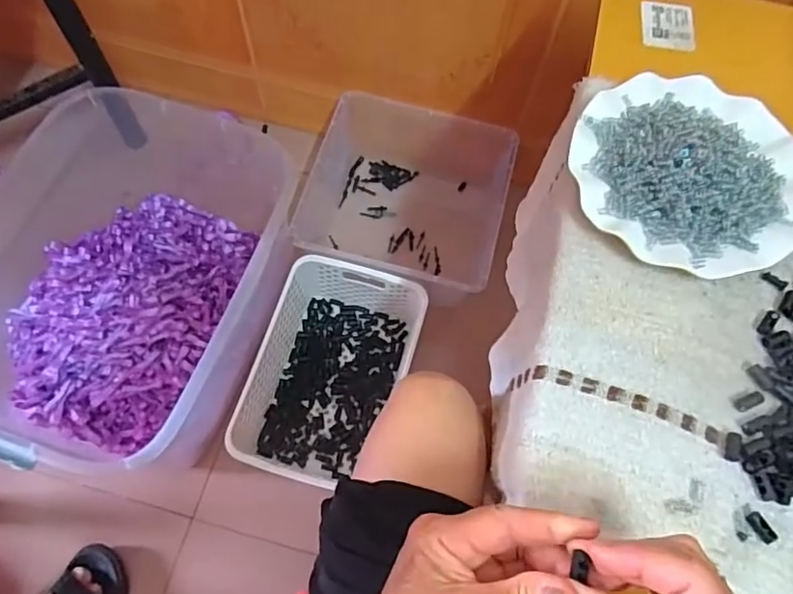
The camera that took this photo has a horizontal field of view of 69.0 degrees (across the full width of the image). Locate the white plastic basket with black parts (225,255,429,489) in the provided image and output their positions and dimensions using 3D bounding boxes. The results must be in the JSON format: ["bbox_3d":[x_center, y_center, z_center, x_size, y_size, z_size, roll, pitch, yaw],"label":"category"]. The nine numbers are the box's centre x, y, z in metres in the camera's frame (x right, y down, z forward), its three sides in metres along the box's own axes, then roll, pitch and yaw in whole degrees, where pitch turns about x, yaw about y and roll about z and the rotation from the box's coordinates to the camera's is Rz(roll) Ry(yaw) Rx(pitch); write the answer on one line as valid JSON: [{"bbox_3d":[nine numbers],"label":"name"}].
[{"bbox_3d":[-0.091,0.110,0.847,0.207,0.104,0.306,15,67,3],"label":"white plastic basket with black parts"}]

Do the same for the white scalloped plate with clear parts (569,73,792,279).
[{"bbox_3d":[0.230,-0.101,0.447,0.177,0.049,0.174,1,67,-3],"label":"white scalloped plate with clear parts"}]

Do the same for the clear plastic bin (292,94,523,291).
[{"bbox_3d":[0.003,-0.156,0.965,0.305,0.141,0.299,15,67,3],"label":"clear plastic bin"}]

